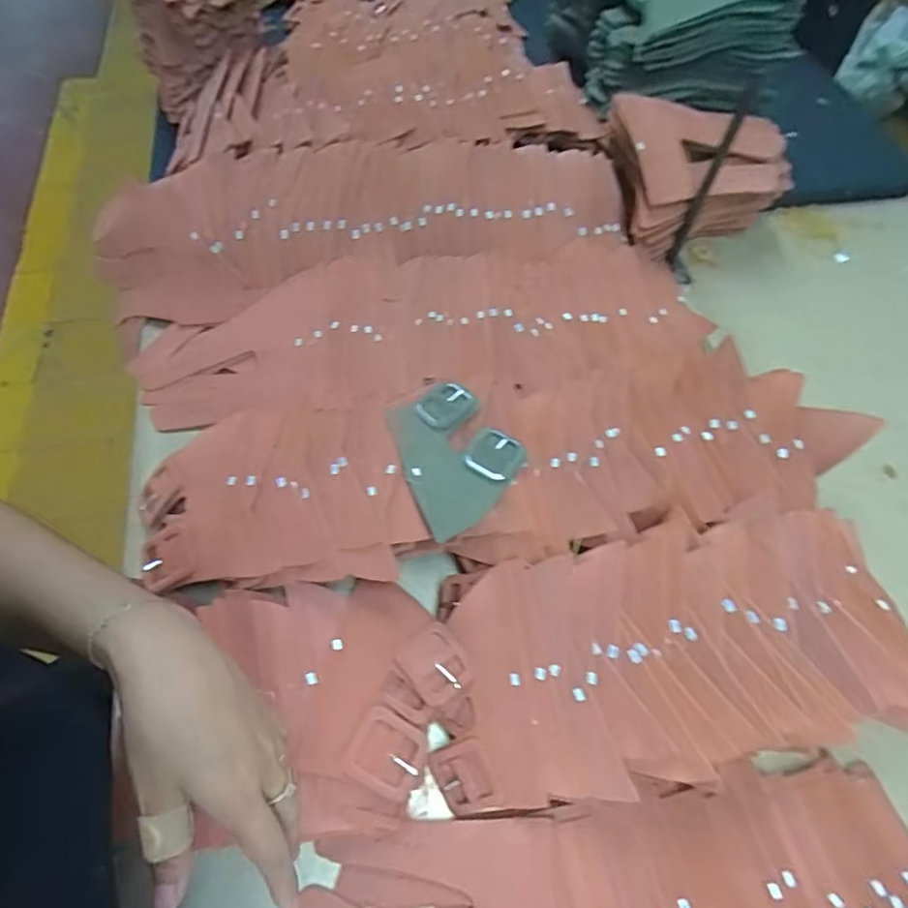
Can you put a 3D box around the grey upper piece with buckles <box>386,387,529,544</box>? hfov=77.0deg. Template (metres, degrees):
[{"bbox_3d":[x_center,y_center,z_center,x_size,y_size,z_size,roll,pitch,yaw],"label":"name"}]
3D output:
[{"bbox_3d":[0.003,-0.002,0.474,0.097,0.021,0.134,-20,64,-13],"label":"grey upper piece with buckles"}]

